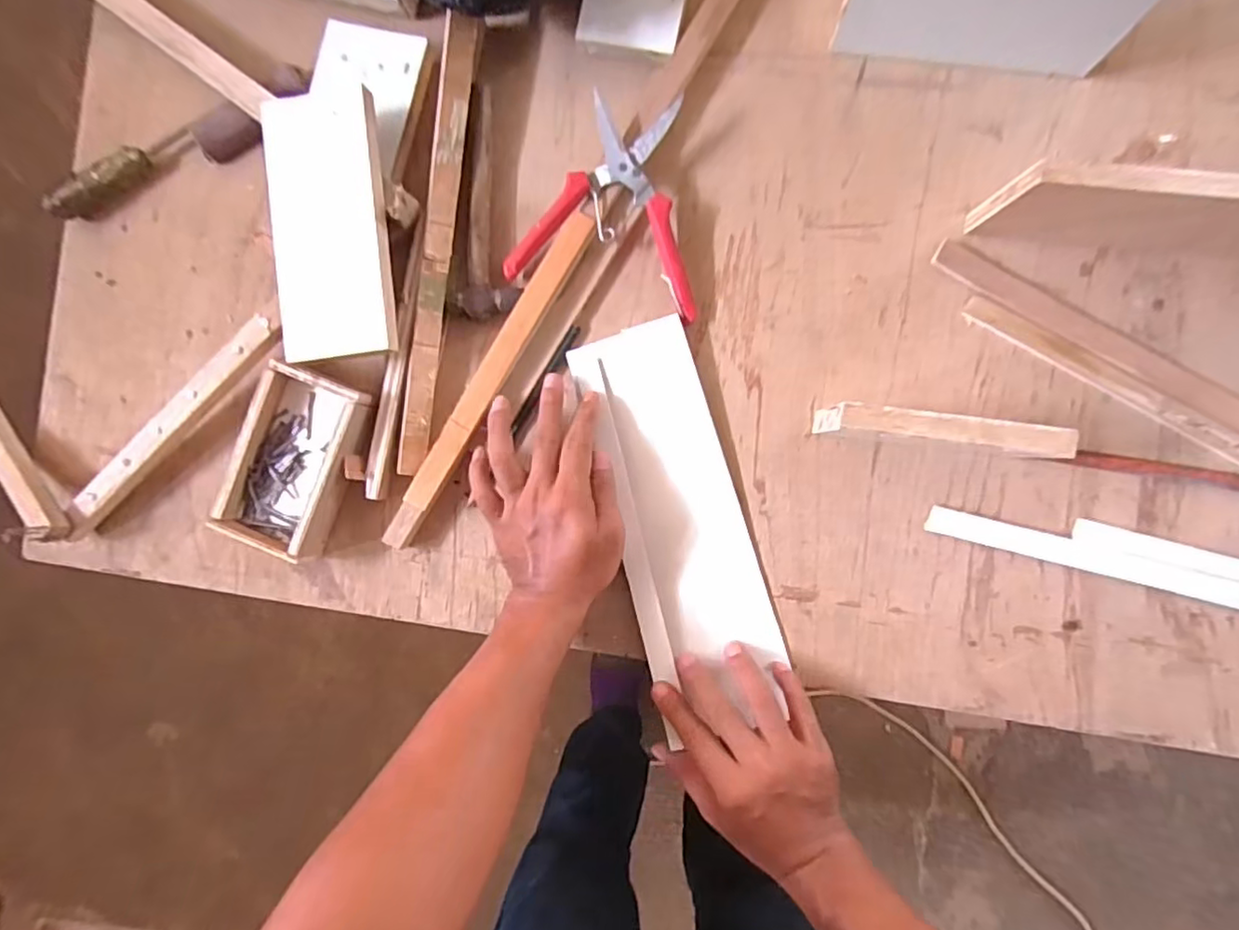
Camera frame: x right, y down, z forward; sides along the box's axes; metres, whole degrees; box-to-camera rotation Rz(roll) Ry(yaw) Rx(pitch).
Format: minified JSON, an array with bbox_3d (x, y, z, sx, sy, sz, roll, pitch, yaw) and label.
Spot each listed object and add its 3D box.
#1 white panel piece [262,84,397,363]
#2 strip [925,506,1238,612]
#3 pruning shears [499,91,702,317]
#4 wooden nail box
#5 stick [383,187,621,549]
[{"bbox_3d":[-0.217,-0.178,0.469,0.083,0.021,0.189,-4,90,5],"label":"white panel piece"},{"bbox_3d":[0.394,0.079,0.470,0.311,0.013,0.023,15,91,5],"label":"strip"},{"bbox_3d":[0.001,-0.205,0.491,0.152,0.025,0.146,16,91,5],"label":"pruning shears"},{"bbox_3d":[-0.261,-0.002,0.507,0.091,0.034,0.146,25,92,4],"label":"wooden nail box"},{"bbox_3d":[-0.098,-0.079,0.504,0.028,0.020,0.324,32,93,4],"label":"stick"}]

